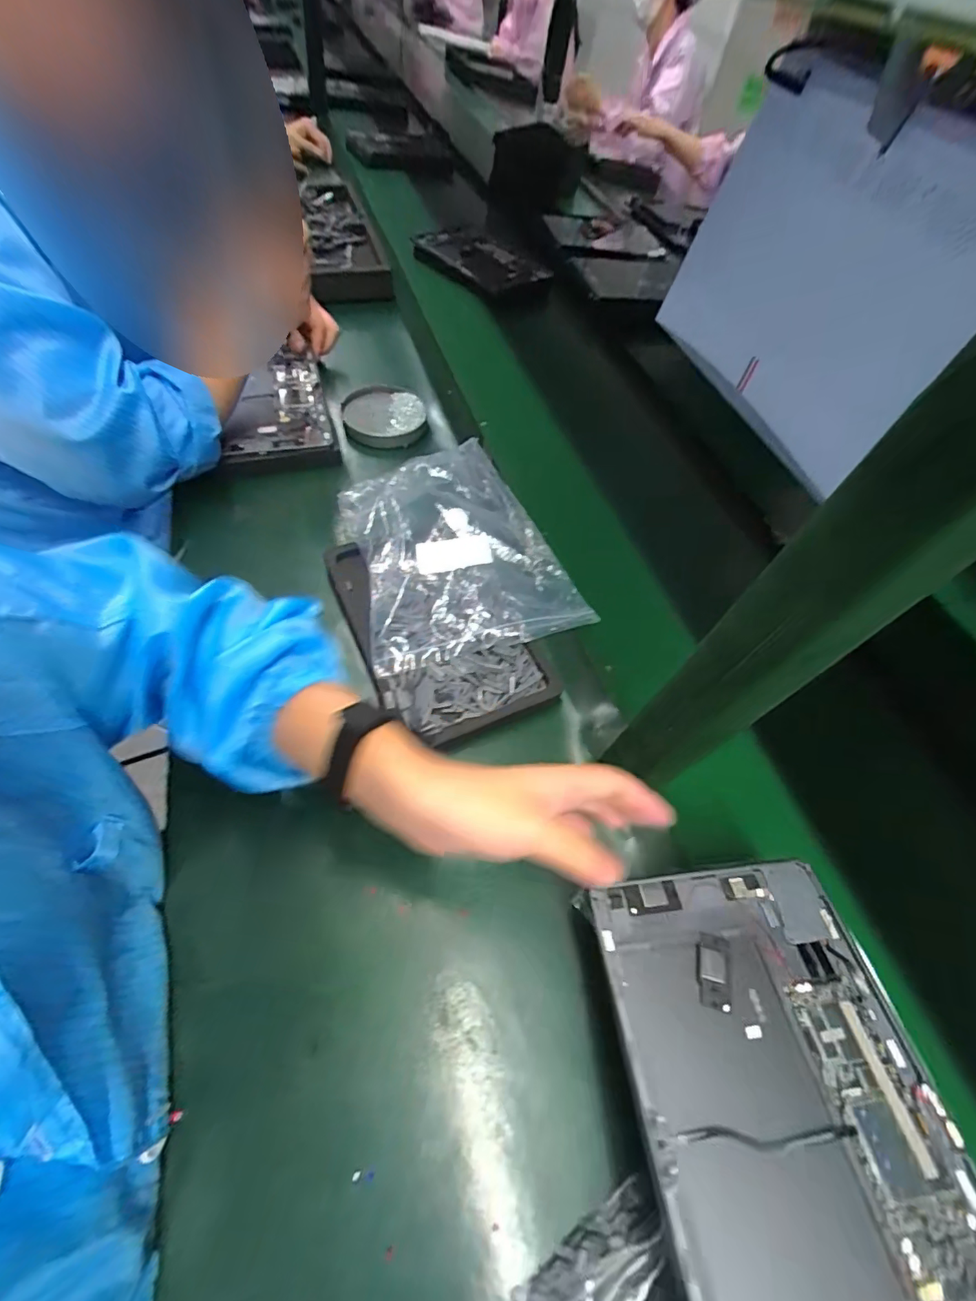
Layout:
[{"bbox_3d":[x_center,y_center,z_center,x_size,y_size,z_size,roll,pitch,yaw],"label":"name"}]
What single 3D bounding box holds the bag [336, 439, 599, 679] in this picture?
[{"bbox_3d":[-0.041,-0.125,0.539,0.220,0.049,0.288,-13,60,-17],"label":"bag"}]

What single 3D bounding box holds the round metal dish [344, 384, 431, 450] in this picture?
[{"bbox_3d":[-0.137,-0.316,0.672,0.106,0.022,0.117,0,57,-9],"label":"round metal dish"}]

